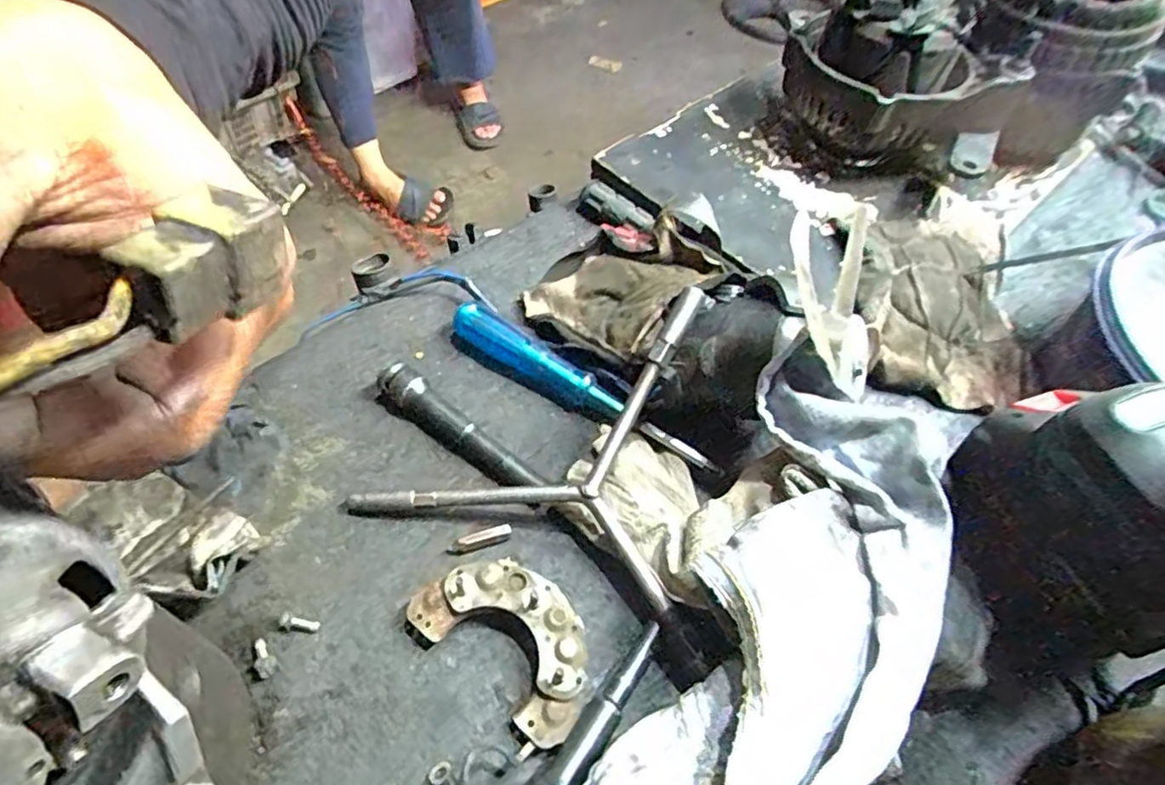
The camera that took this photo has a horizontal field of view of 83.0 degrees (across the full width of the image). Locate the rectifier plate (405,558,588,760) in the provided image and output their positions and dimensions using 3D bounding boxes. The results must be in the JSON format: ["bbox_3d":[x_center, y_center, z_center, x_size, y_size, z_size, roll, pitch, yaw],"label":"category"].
[{"bbox_3d":[-0.035,0.121,0.321,0.092,0.023,0.060,38,61,20],"label":"rectifier plate"}]

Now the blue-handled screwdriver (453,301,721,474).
[{"bbox_3d":[-0.006,-0.001,0.408,0.188,0.025,0.021,34,60,18],"label":"blue-handled screwdriver"}]

